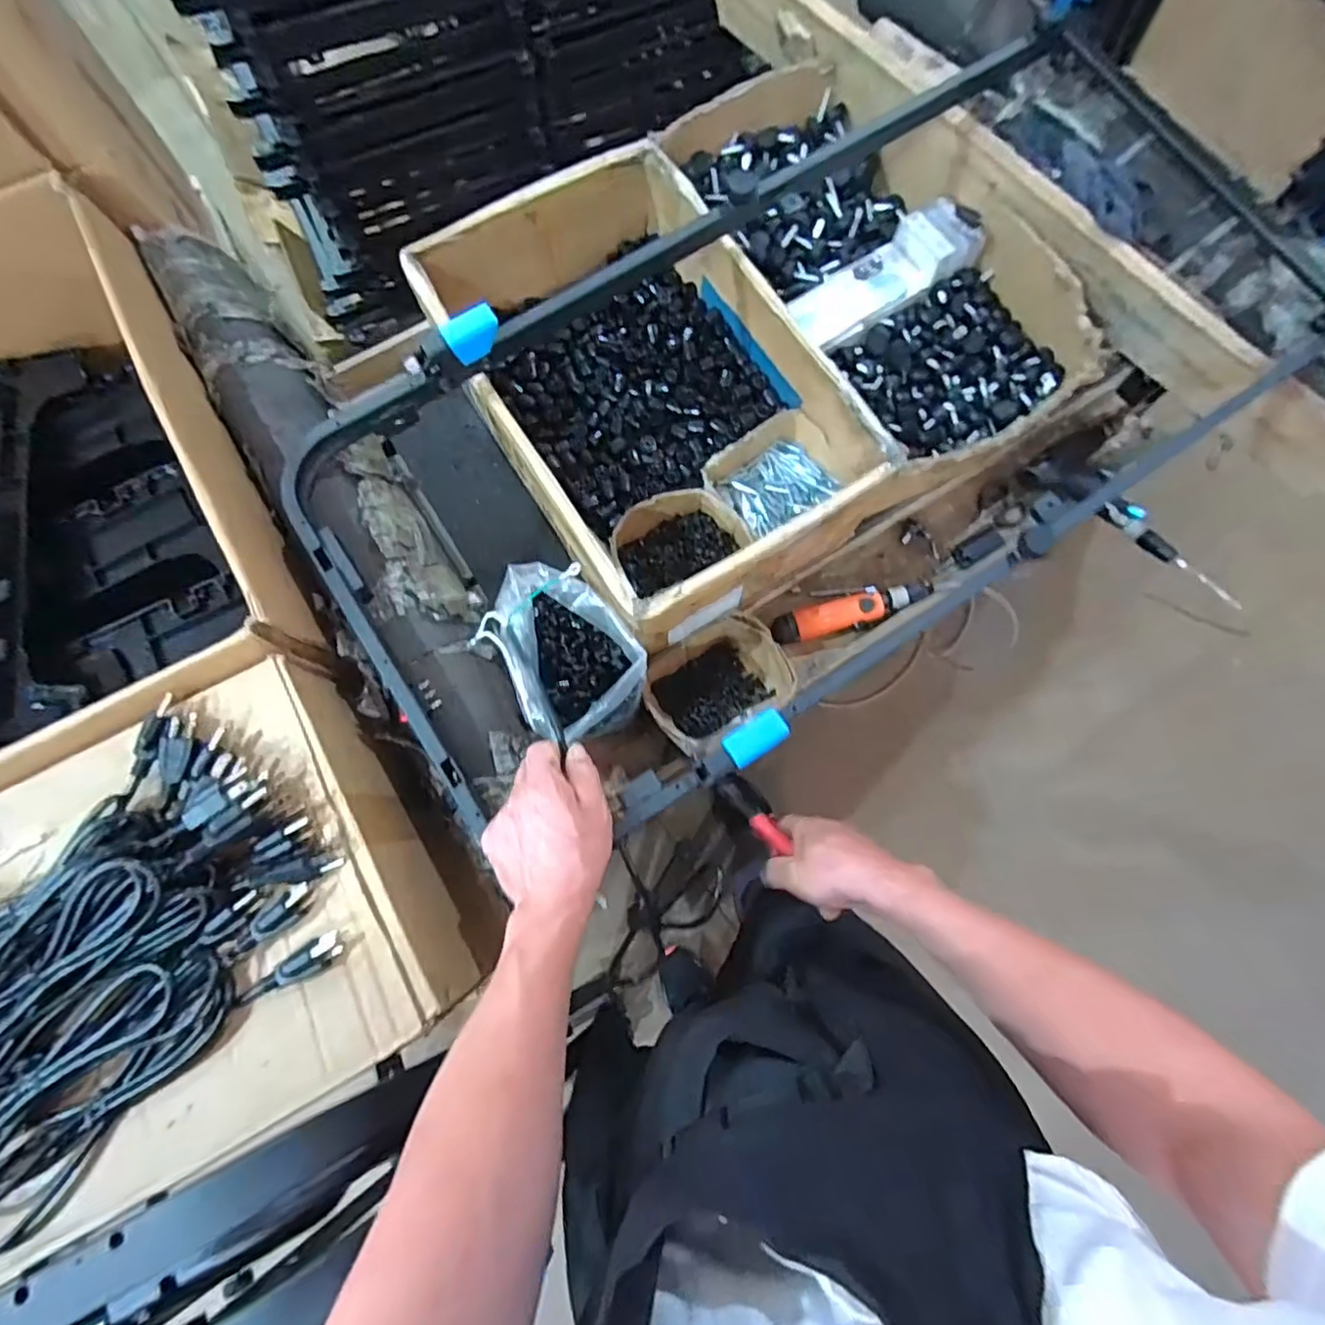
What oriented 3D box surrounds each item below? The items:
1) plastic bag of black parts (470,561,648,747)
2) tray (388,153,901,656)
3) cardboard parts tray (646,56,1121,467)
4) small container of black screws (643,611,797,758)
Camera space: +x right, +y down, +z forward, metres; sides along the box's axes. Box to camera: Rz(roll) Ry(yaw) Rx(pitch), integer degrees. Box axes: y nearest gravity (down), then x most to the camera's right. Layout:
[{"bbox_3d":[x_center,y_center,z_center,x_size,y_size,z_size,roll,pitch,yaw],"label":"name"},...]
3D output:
[{"bbox_3d":[-0.106,-0.010,0.671,0.134,0.101,0.183,-35,80,-8],"label":"plastic bag of black parts"},{"bbox_3d":[-0.011,-0.327,0.773,0.392,0.160,0.539,-35,80,-8],"label":"tray"},{"bbox_3d":[0.288,-0.544,0.829,0.304,0.109,0.613,-33,80,-7],"label":"cardboard parts tray"},{"bbox_3d":[0.061,0.025,0.766,0.164,0.072,0.126,-23,79,-6],"label":"small container of black screws"}]

